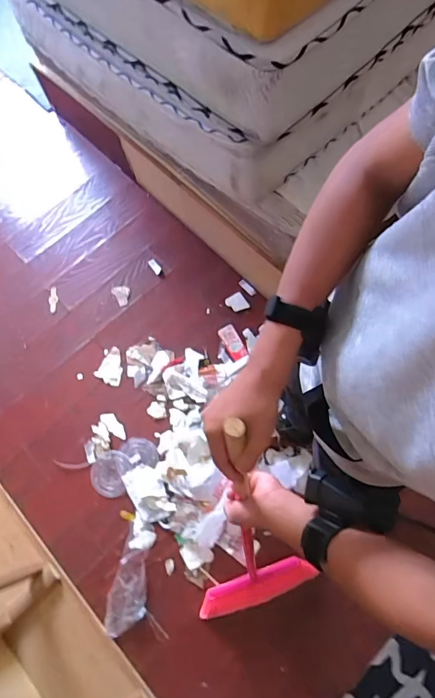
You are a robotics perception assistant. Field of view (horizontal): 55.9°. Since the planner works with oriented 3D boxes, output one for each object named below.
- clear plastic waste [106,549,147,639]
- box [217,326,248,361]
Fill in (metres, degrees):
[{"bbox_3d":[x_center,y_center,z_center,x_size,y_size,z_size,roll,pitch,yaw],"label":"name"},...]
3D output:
[{"bbox_3d":[-0.258,0.699,1.179,0.100,0.035,0.217,4,69,4],"label":"clear plastic waste"},{"bbox_3d":[0.051,-0.026,1.447,0.061,0.017,0.133,-26,70,-7],"label":"box"}]

